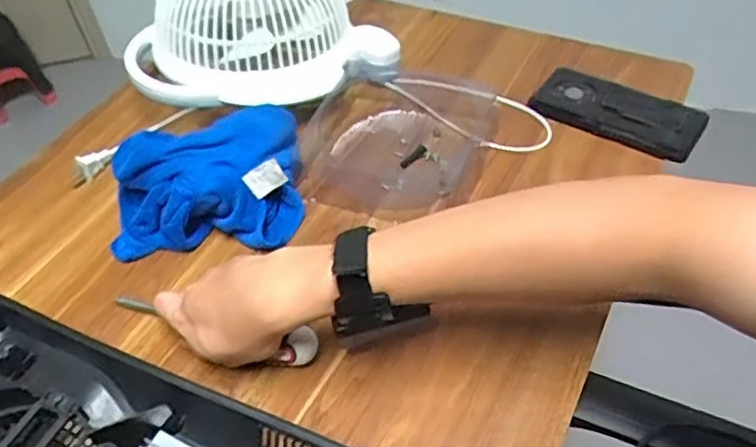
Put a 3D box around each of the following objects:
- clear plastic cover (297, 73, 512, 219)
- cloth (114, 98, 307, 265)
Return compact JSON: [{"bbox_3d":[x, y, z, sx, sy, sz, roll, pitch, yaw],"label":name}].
[{"bbox_3d":[0.020,-0.091,0.653,0.175,0.041,0.198,14,51,17],"label":"clear plastic cover"},{"bbox_3d":[-0.159,-0.045,0.597,0.164,0.072,0.131,-2,48,3],"label":"cloth"}]

